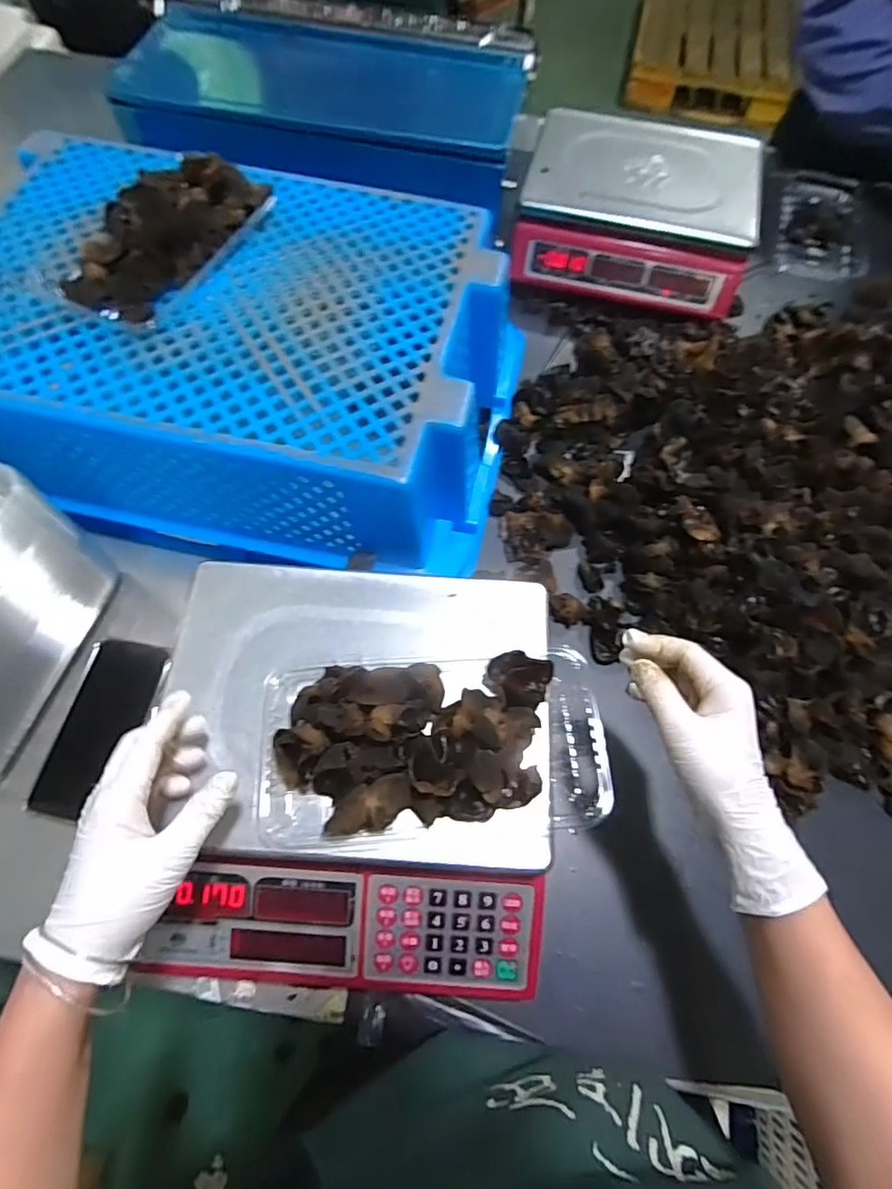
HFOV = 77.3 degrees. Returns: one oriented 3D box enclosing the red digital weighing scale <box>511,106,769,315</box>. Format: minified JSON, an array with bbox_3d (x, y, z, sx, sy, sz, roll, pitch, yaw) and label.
[{"bbox_3d":[0.256,-0.519,0.754,0.293,0.093,0.253,12,65,3],"label":"red digital weighing scale"}]

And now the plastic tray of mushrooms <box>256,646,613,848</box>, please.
[{"bbox_3d":[-0.009,0.101,0.388,0.236,0.053,0.121,-3,65,-3],"label":"plastic tray of mushrooms"}]

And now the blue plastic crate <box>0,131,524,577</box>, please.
[{"bbox_3d":[-0.208,-0.251,0.593,0.536,0.163,0.381,12,65,4],"label":"blue plastic crate"}]

